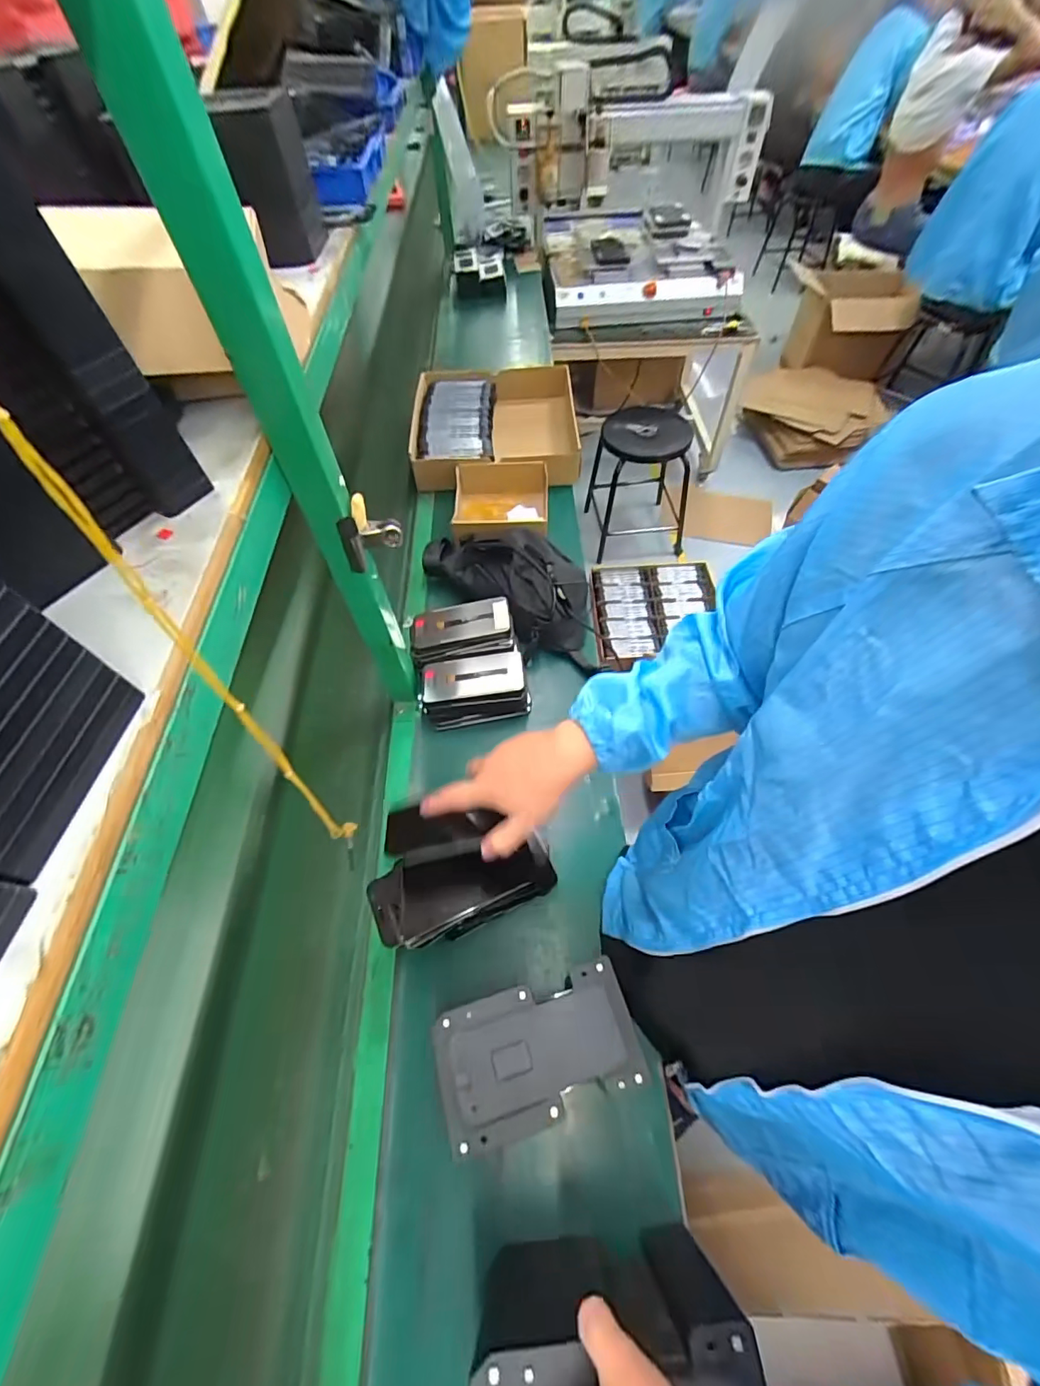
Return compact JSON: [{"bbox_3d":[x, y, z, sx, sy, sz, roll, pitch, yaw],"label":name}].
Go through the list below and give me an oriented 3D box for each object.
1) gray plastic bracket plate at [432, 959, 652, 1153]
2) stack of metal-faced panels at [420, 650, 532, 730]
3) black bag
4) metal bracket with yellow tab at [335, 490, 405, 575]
[{"bbox_3d":[0.016,0.337,0.475,0.185,0.015,0.111,-15,58,-8],"label":"gray plastic bracket plate"},{"bbox_3d":[-0.072,-0.007,0.793,0.161,0.070,0.086,-8,57,-4],"label":"stack of metal-faced panels"},{"bbox_3d":[0.001,-0.191,0.881,0.168,0.109,0.385,-38,64,-21],"label":"black bag"},{"bbox_3d":[-0.165,-0.176,0.552,0.065,0.076,0.024,-21,59,-12],"label":"metal bracket with yellow tab"}]

